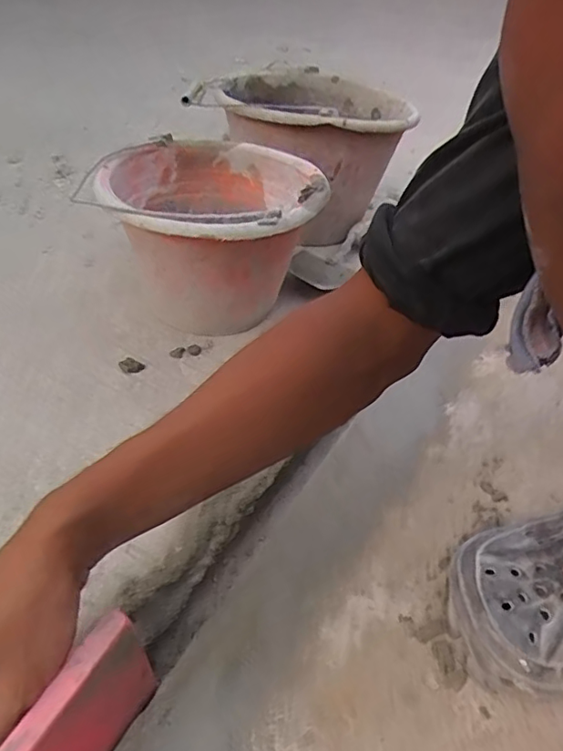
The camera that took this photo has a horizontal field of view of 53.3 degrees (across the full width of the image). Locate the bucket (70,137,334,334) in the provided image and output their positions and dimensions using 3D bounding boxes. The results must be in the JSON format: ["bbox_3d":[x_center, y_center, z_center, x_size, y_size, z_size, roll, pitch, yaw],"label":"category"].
[{"bbox_3d":[-0.077,-0.157,0.658,0.230,0.167,0.240,3,38,1],"label":"bucket"}]

